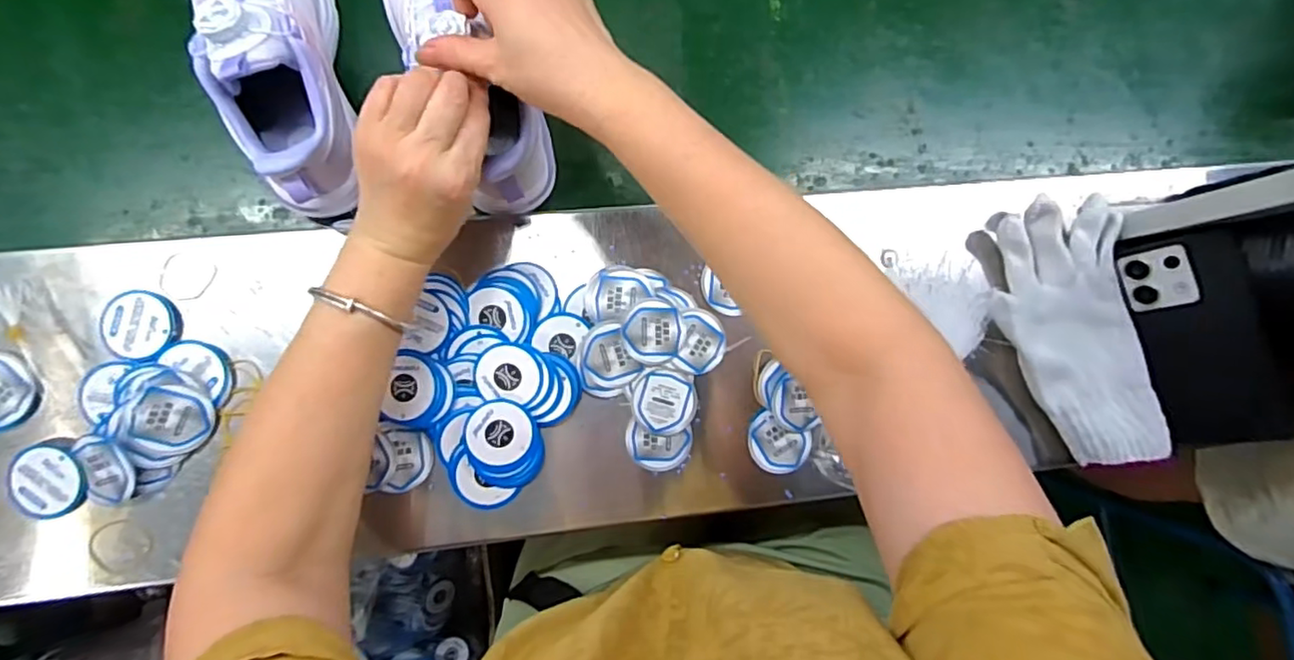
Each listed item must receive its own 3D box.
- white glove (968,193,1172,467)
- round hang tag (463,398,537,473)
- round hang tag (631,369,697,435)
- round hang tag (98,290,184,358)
[{"bbox_3d":[0.328,0.002,0.480,0.120,0.037,0.207,-6,82,-6],"label":"white glove"},{"bbox_3d":[-0.103,0.074,0.431,0.048,0.005,0.050,0,91,-11],"label":"round hang tag"},{"bbox_3d":[0.013,0.054,0.456,0.047,0.004,0.047,4,90,-7],"label":"round hang tag"},{"bbox_3d":[-0.348,-0.004,0.420,0.050,0.004,0.044,31,85,-5],"label":"round hang tag"}]

